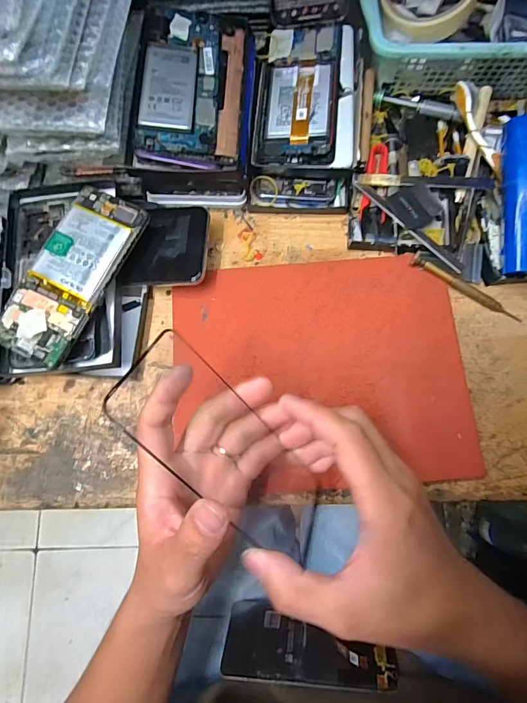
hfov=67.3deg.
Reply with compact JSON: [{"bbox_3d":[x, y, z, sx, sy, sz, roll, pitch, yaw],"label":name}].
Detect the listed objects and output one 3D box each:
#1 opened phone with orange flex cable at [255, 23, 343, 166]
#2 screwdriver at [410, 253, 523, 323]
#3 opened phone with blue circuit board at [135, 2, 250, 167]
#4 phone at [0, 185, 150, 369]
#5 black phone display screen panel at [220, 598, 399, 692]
[{"bbox_3d":[0.035,-0.255,0.387,0.076,0.009,0.148,4,76,3],"label":"opened phone with orange flex cable"},{"bbox_3d":[0.186,-0.059,0.364,0.110,0.009,0.011,31,79,9],"label":"screwdriver"},{"bbox_3d":[-0.062,-0.246,0.360,0.094,0.009,0.158,3,78,-12],"label":"opened phone with blue circuit board"},{"bbox_3d":[-0.164,-0.066,0.335,0.068,0.007,0.155,27,79,8],"label":"phone"},{"bbox_3d":[0.041,0.273,0.373,0.155,0.071,0.009,-1,115,8],"label":"black phone display screen panel"}]

